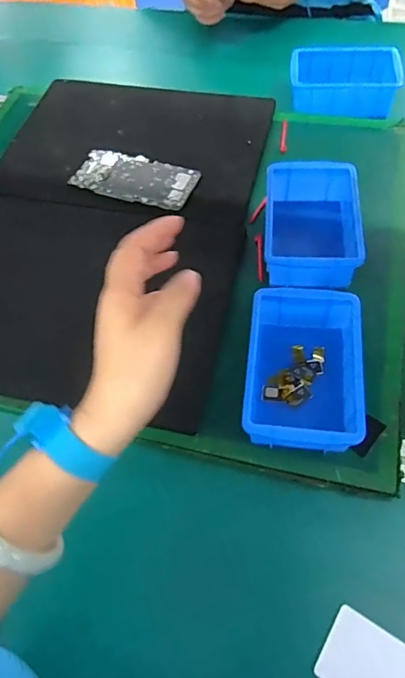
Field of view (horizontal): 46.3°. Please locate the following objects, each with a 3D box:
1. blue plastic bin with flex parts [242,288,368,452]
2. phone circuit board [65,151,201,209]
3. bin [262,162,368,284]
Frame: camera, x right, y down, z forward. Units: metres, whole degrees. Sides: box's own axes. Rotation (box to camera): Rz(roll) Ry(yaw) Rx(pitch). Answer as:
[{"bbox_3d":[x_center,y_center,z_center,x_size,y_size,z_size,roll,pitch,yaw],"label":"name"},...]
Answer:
[{"bbox_3d":[0.092,0.031,0.438,0.101,0.059,0.153,4,60,6],"label":"blue plastic bin with flex parts"},{"bbox_3d":[-0.085,-0.207,0.610,0.154,0.011,0.077,18,62,13],"label":"phone circuit board"},{"bbox_3d":[0.122,-0.125,0.532,0.098,0.053,0.152,3,60,5],"label":"bin"}]

